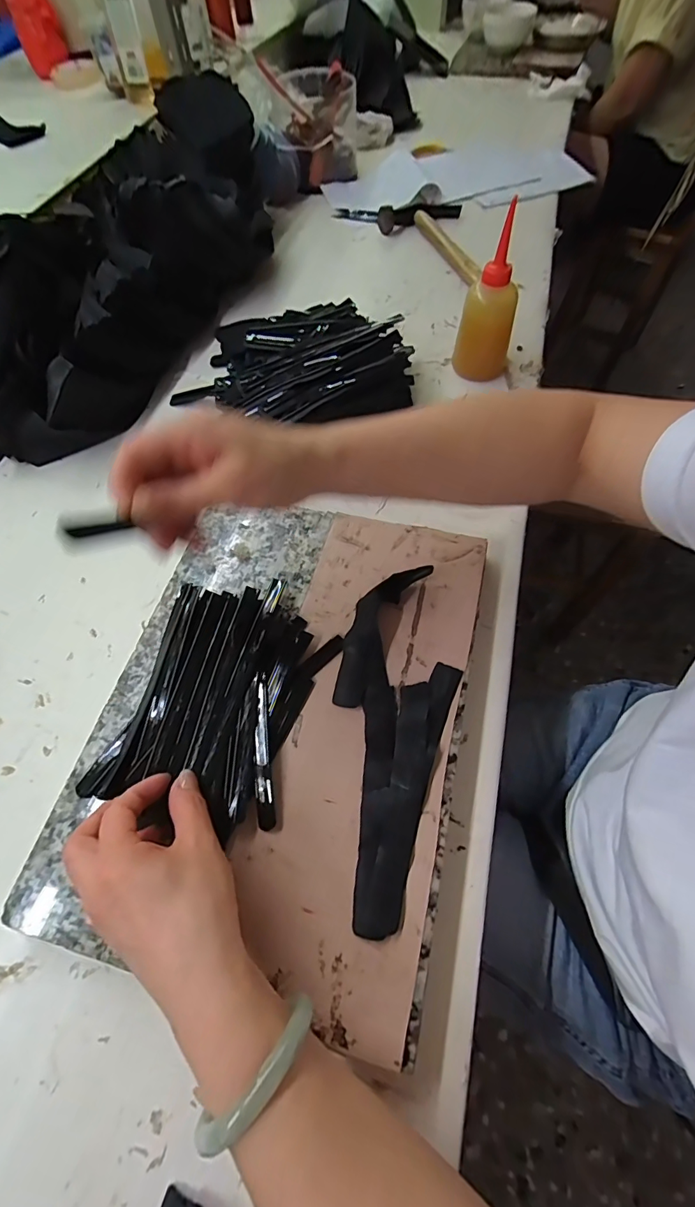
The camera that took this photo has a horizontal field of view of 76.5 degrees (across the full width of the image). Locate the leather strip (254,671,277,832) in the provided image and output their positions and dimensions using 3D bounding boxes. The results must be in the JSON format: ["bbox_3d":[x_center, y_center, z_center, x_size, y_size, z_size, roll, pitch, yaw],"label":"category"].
[{"bbox_3d":[-0.064,0.106,0.328,0.011,0.008,0.110,-6,64,-6],"label":"leather strip"}]

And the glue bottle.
[{"bbox_3d":[0.167,-0.335,0.505,0.064,0.146,0.049,22,65,13],"label":"glue bottle"}]

